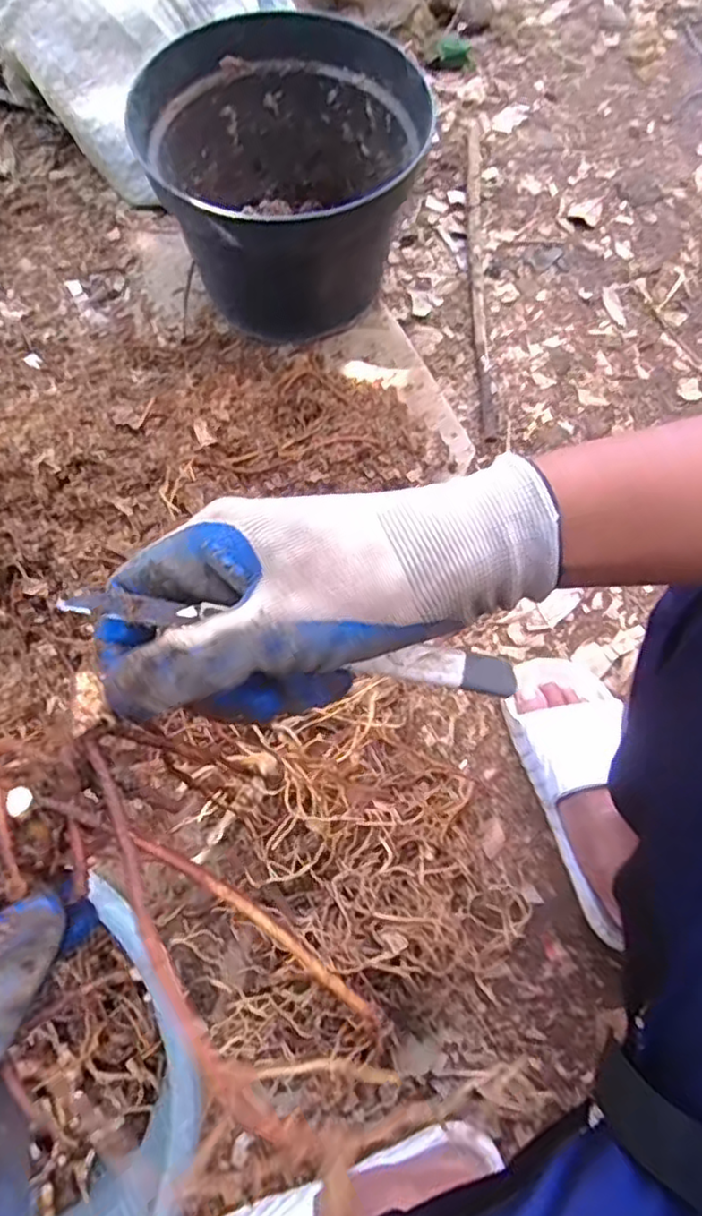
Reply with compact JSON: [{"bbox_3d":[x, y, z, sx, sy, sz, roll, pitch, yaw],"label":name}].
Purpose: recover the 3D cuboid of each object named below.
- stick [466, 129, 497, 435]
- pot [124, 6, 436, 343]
[{"bbox_3d":[0.171,-0.454,0.913,0.022,0.012,0.520,2,72,0],"label":"stick"},{"bbox_3d":[-0.076,-0.506,0.829,0.299,0.206,0.287,-1,70,1],"label":"pot"}]

